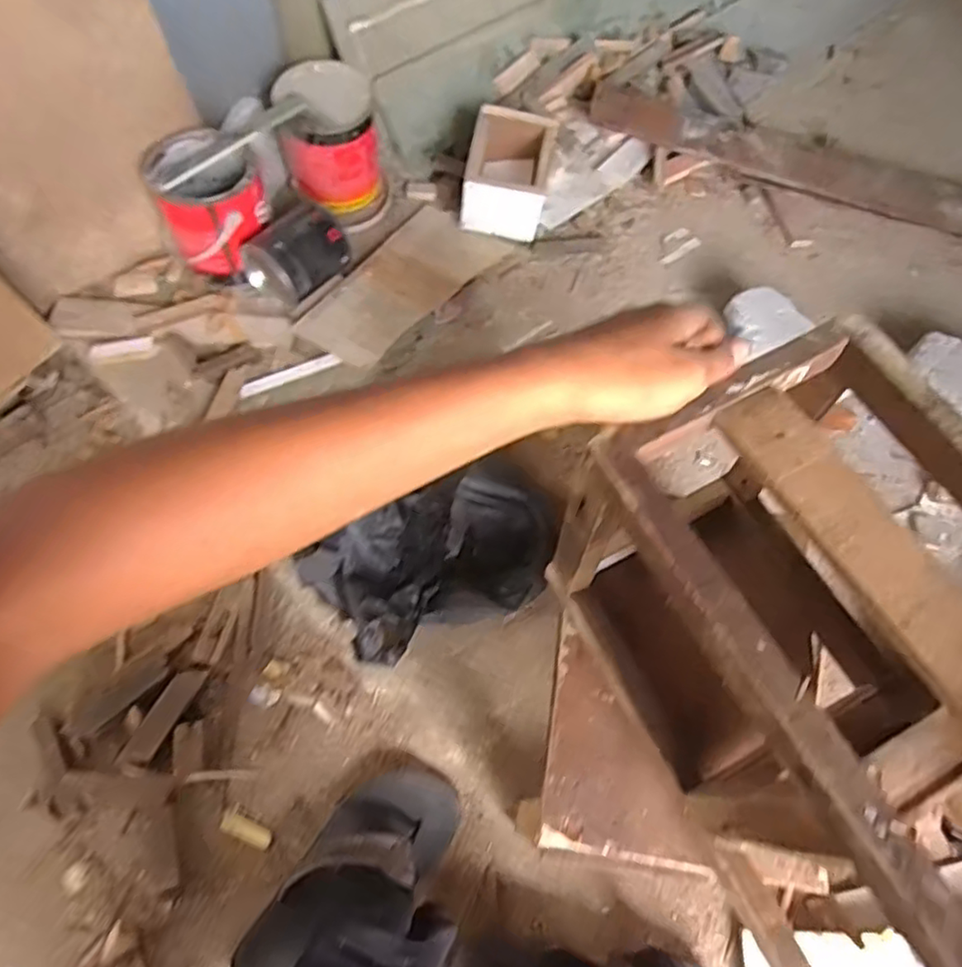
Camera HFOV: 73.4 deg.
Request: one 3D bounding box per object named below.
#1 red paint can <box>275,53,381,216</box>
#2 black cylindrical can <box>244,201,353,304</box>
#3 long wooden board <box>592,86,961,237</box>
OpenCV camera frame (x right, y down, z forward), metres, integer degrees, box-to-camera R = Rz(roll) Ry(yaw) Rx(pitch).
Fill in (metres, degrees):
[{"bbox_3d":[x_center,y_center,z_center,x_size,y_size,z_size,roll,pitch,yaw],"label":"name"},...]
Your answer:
[{"bbox_3d":[-0.241,-0.550,1.039,0.142,0.175,0.175,-11,65,-9],"label":"red paint can"},{"bbox_3d":[-0.271,-0.339,0.942,0.106,0.097,0.123,37,67,14],"label":"black cylindrical can"},{"bbox_3d":[0.761,-0.521,1.146,1.140,0.028,0.132,20,68,4],"label":"long wooden board"}]

